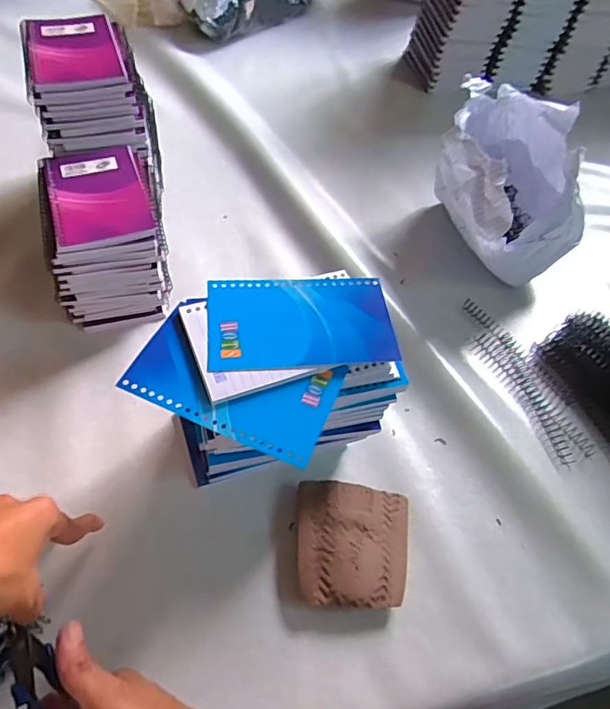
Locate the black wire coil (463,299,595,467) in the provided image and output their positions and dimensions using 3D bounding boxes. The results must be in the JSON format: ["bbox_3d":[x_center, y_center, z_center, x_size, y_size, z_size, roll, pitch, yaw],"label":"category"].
[{"bbox_3d":[0.215,0.019,0.507,0.038,0.011,0.193,-17,58,-17],"label":"black wire coil"}]

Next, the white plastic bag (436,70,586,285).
[{"bbox_3d":[0.223,-0.192,0.571,0.140,0.149,0.216,-7,56,-11],"label":"white plastic bag"}]

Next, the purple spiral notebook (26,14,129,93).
[{"bbox_3d":[-0.225,-0.296,0.491,0.082,0.011,0.124,-14,57,-15],"label":"purple spiral notebook"}]

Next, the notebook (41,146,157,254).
[{"bbox_3d":[-0.190,-0.149,0.459,0.083,0.010,0.135,-15,58,-16],"label":"notebook"}]

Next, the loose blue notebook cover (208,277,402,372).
[{"bbox_3d":[-0.002,-0.024,0.356,0.128,0.004,0.077,-2,55,-9],"label":"loose blue notebook cover"}]

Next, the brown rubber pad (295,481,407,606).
[{"bbox_3d":[0.038,0.148,0.393,0.087,0.022,0.091,3,55,-3],"label":"brown rubber pad"}]

